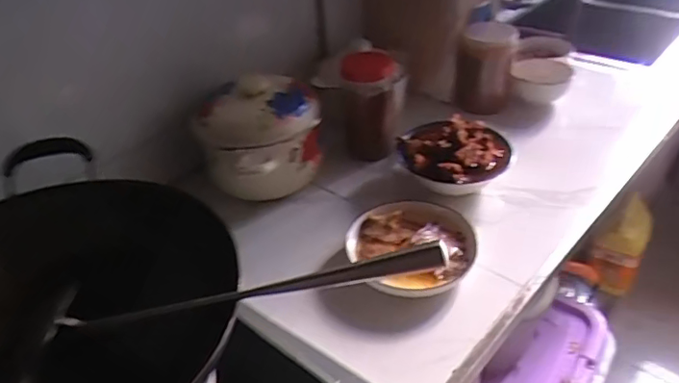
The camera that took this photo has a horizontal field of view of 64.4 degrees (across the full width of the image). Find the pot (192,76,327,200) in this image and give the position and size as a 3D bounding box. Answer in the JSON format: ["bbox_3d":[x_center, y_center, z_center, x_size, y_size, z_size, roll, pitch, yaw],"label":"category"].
[{"bbox_3d":[-0.117,-0.086,0.848,0.148,0.169,0.144,-3,37,2],"label":"pot"}]

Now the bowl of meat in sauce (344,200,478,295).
[{"bbox_3d":[0.099,0.072,0.744,0.166,0.052,0.138,3,38,9],"label":"bowl of meat in sauce"}]

